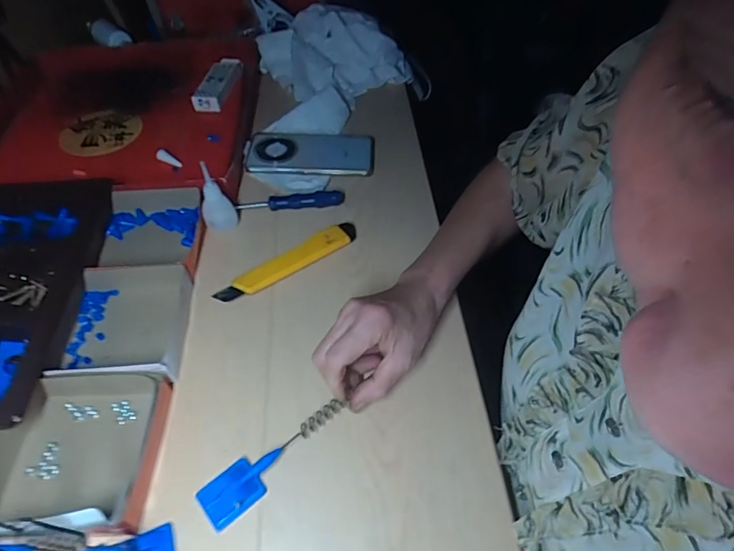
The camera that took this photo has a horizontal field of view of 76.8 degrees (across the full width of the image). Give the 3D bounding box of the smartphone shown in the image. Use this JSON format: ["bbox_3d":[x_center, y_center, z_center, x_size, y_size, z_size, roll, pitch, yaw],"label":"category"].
[{"bbox_3d":[-0.075,-0.171,0.633,0.167,0.013,0.093,2,52,-1],"label":"smartphone"}]

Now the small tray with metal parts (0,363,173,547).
[{"bbox_3d":[-0.239,0.141,0.375,0.139,0.038,0.126,1,52,-2],"label":"small tray with metal parts"}]

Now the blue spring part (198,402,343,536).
[{"bbox_3d":[-0.073,0.145,0.374,0.129,0.013,0.033,-36,61,-20],"label":"blue spring part"}]

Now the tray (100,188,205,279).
[{"bbox_3d":[-0.245,-0.046,0.525,0.119,0.043,0.109,1,52,-2],"label":"tray"}]

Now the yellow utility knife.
[{"bbox_3d":[-0.083,-0.016,0.510,0.172,0.013,0.028,-31,59,-23],"label":"yellow utility knife"}]

